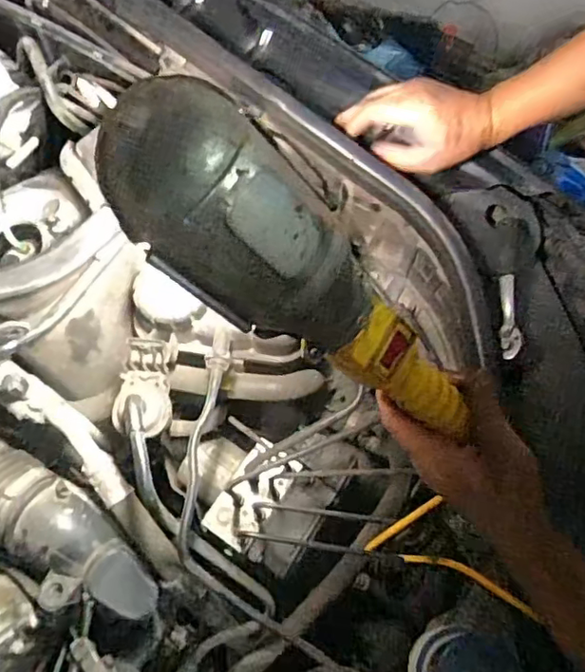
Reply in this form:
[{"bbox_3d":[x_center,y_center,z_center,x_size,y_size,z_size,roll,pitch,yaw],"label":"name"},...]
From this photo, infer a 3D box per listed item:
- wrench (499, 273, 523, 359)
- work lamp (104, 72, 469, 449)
[{"bbox_3d":[0.194,-0.019,0.522,0.016,0.015,0.086,4,67,3],"label":"wrench"},{"bbox_3d":[0.017,-0.027,0.312,0.047,0.261,0.076,-2,57,49],"label":"work lamp"}]

